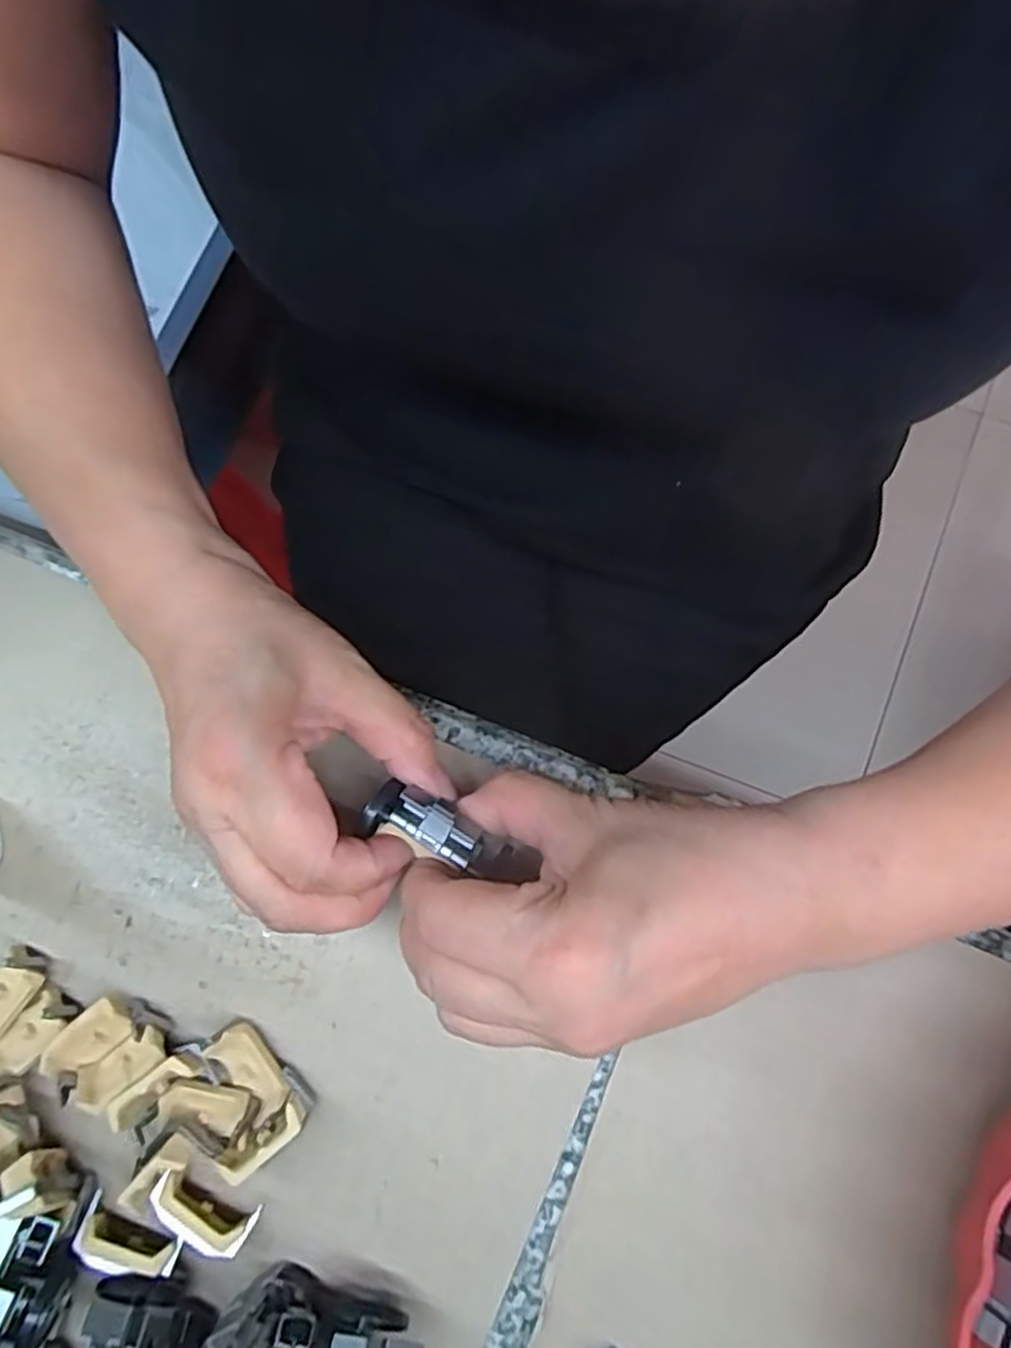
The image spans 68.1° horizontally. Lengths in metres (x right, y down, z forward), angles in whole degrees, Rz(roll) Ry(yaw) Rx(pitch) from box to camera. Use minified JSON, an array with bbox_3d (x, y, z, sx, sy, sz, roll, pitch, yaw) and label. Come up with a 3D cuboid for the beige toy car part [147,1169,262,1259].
[{"bbox_3d":[-0.102,0.181,0.252,0.035,0.012,0.014,22,84,5],"label":"beige toy car part"}]

